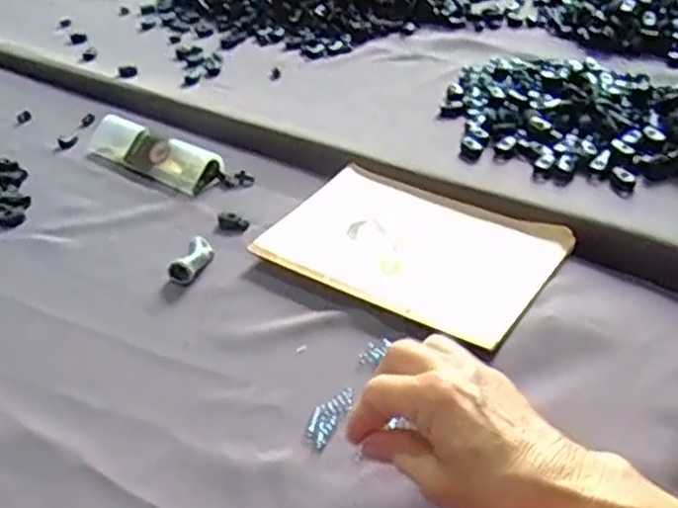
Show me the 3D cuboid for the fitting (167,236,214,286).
[{"bbox_3d":[-0.114,0.003,0.554,0.023,0.018,0.046,7,39,16],"label":"fitting"}]

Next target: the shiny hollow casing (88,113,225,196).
[{"bbox_3d":[-0.183,-0.098,0.687,0.163,0.022,0.046,21,45,30],"label":"shiny hollow casing"}]

